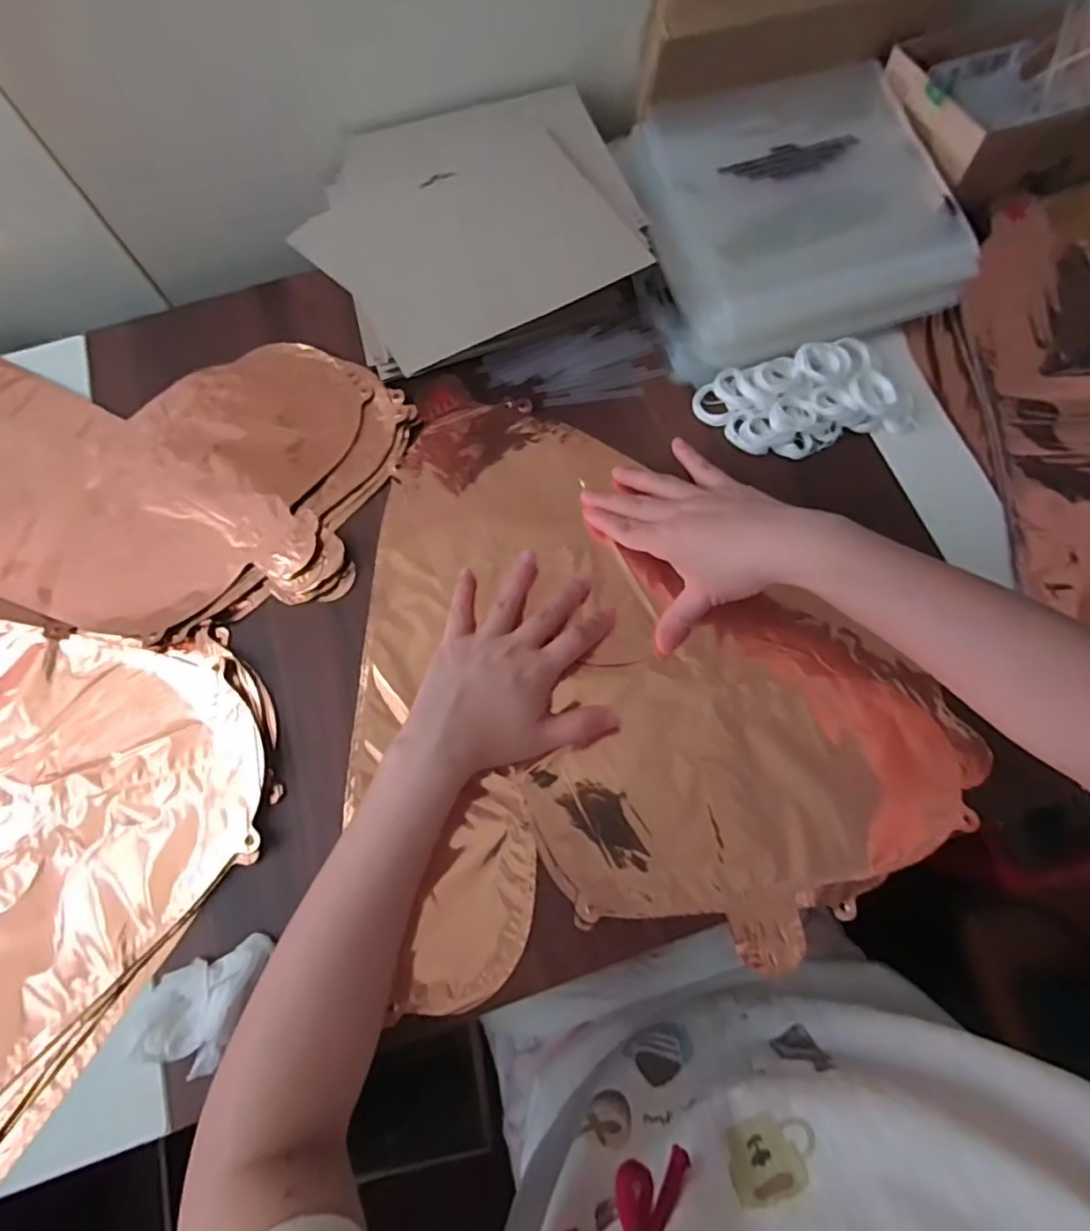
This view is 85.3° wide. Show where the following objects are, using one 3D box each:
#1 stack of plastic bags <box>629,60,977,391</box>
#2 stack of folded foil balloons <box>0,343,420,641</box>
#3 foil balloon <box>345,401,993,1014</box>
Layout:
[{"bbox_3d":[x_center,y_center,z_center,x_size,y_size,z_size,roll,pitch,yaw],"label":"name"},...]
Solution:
[{"bbox_3d":[0.193,-0.313,0.469,0.231,0.057,0.222,-14,72,-3],"label":"stack of plastic bags"},{"bbox_3d":[-0.363,-0.105,0.445,0.499,0.012,0.234,3,72,2],"label":"stack of folded foil balloons"},{"bbox_3d":[0.063,0.022,0.403,0.367,0.022,0.378,-7,71,-1],"label":"foil balloon"}]

